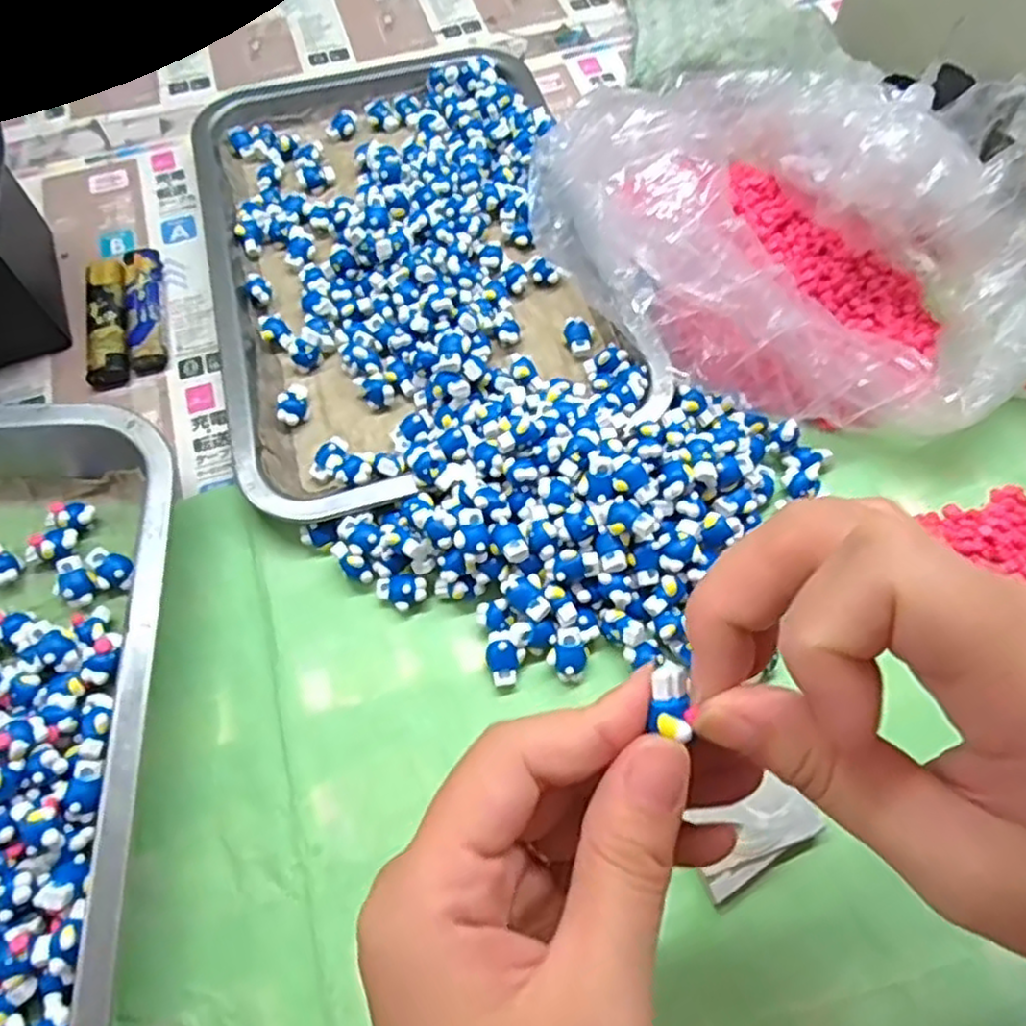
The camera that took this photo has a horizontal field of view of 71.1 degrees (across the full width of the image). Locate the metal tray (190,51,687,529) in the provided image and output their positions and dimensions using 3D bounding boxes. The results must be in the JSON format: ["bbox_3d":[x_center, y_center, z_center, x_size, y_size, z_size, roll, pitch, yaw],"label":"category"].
[{"bbox_3d":[-0.066,-0.158,0.401,0.204,0.032,0.330,-14,63,-6],"label":"metal tray"}]

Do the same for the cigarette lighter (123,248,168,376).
[{"bbox_3d":[-0.201,-0.113,0.393,0.019,0.013,0.081,-14,63,-6],"label":"cigarette lighter"}]

